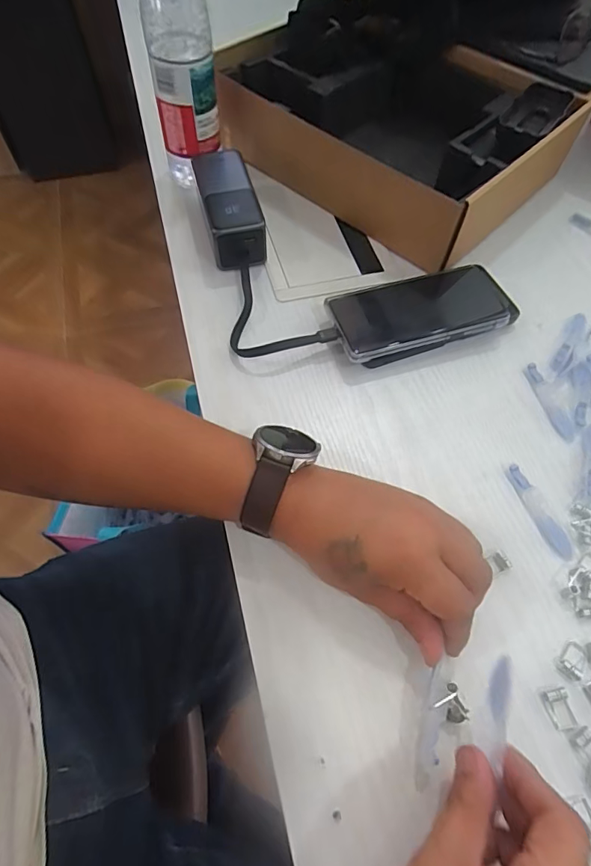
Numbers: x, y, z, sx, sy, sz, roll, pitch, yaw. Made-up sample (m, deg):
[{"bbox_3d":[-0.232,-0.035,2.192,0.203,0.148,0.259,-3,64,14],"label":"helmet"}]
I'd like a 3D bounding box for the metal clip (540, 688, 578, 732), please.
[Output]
[{"bbox_3d":[0.166,0.173,0.293,0.015,0.004,0.023,-8,62,-5],"label":"metal clip"}]

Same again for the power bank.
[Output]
[{"bbox_3d":[-0.069,-0.235,0.496,0.053,0.055,0.127,-13,62,-8],"label":"power bank"}]

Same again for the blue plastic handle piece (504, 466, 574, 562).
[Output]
[{"bbox_3d":[0.188,0.059,0.362,0.015,0.006,0.077,-20,63,-11],"label":"blue plastic handle piece"}]

